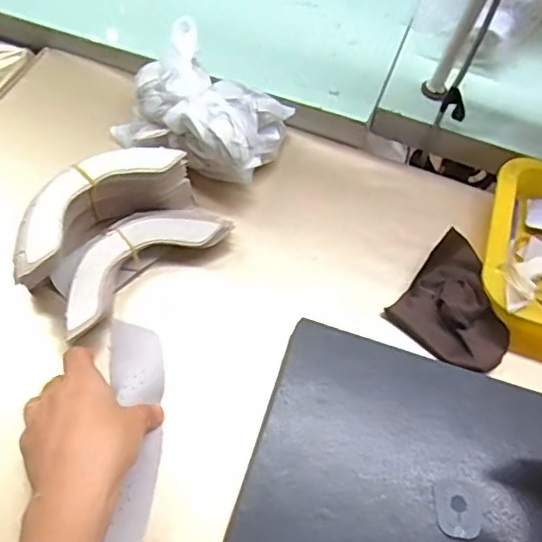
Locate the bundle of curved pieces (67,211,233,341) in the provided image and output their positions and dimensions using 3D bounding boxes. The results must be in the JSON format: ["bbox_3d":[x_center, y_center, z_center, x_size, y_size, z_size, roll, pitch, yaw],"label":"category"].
[{"bbox_3d":[-0.116,-0.010,0.496,0.070,0.043,0.168,41,61,20],"label":"bundle of curved pieces"}]

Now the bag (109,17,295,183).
[{"bbox_3d":[-0.063,-0.159,0.572,0.154,0.091,0.123,29,57,13],"label":"bag"}]

